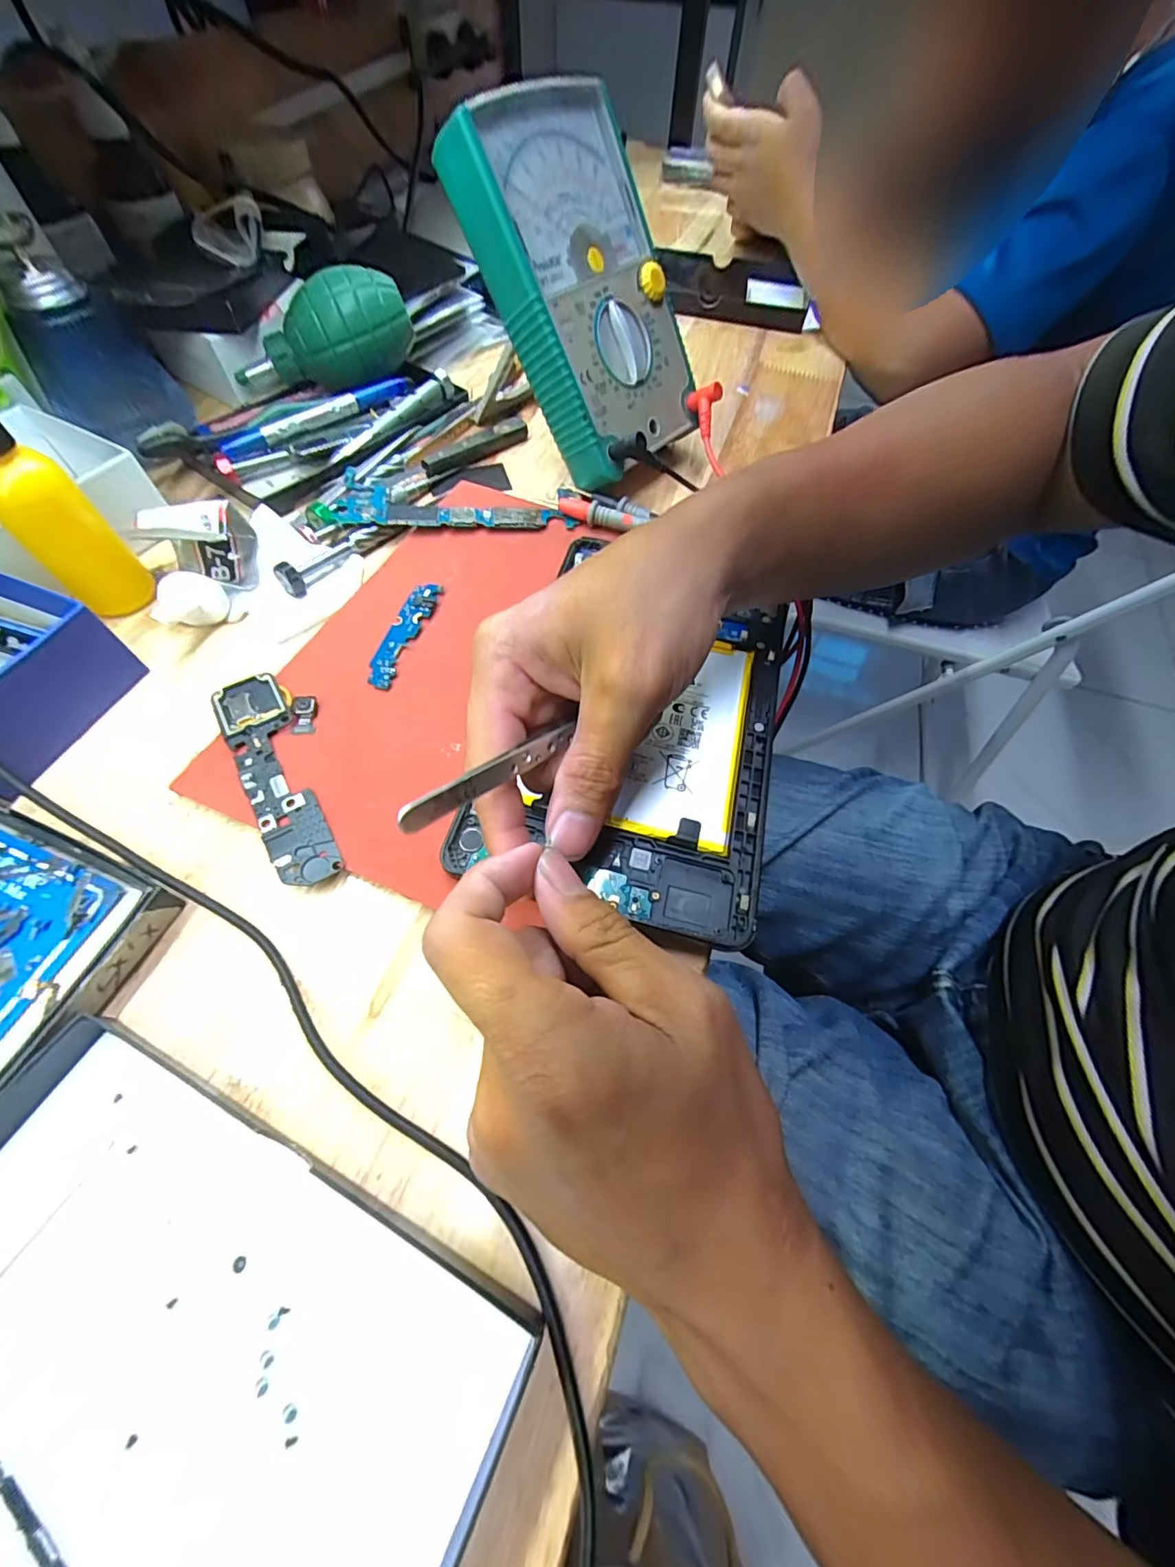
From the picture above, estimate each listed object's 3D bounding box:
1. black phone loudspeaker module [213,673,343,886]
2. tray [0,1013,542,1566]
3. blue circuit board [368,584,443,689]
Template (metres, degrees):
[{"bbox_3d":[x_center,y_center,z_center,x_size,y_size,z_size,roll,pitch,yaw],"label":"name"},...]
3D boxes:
[{"bbox_3d":[-0.133,-0.004,0.224,0.026,0.005,0.108,-27,66,-16],"label":"black phone loudspeaker module"},{"bbox_3d":[-0.113,0.151,0.137,0.174,0.016,0.099,26,63,10],"label":"tray"},{"bbox_3d":[-0.095,-0.077,0.269,0.016,0.006,0.070,15,62,4],"label":"blue circuit board"}]

